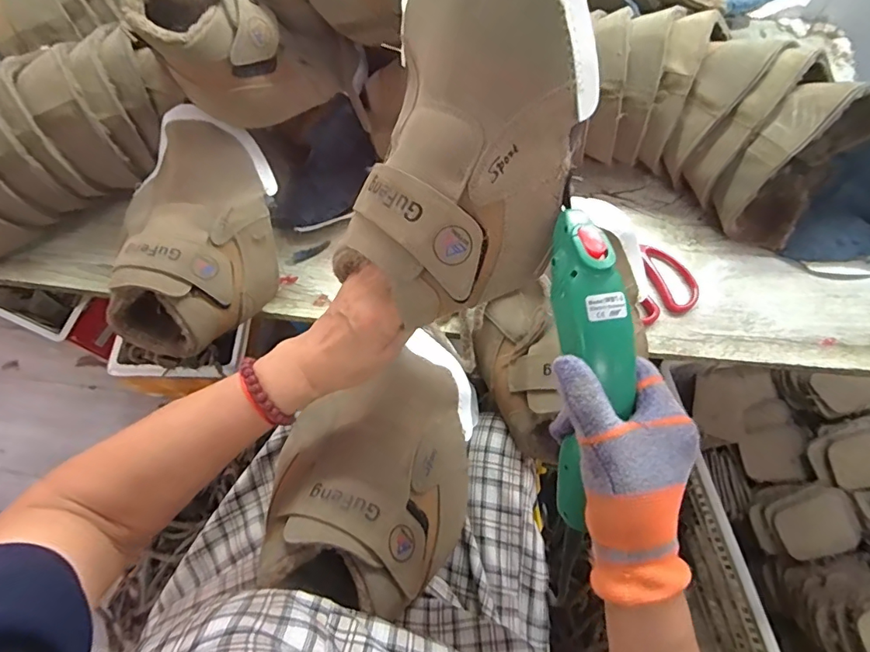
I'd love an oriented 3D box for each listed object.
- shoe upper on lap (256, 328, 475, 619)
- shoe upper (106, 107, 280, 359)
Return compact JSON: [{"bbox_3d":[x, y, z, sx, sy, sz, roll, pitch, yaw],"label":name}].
[{"bbox_3d":[-0.050,0.098,0.424,0.175,0.085,0.246,15,66,9],"label":"shoe upper on lap"},{"bbox_3d":[-0.257,-0.108,0.526,0.157,0.085,0.260,-7,64,-2],"label":"shoe upper"}]

